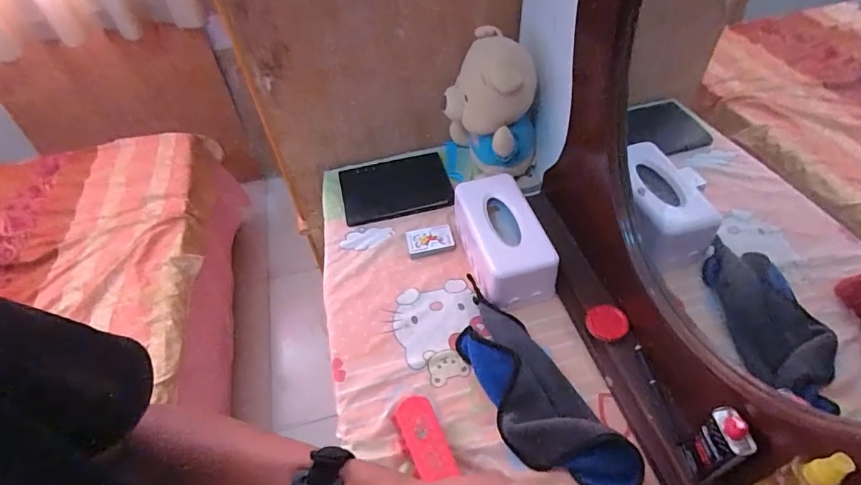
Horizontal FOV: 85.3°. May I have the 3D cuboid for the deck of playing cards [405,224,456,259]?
[{"bbox_3d":[0.000,-0.007,0.940,0.095,0.021,0.067,-9,49,-3],"label":"deck of playing cards"}]

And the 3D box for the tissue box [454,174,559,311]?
[{"bbox_3d":[0.132,-0.006,0.870,0.128,0.102,0.241,-13,49,-6],"label":"tissue box"}]

